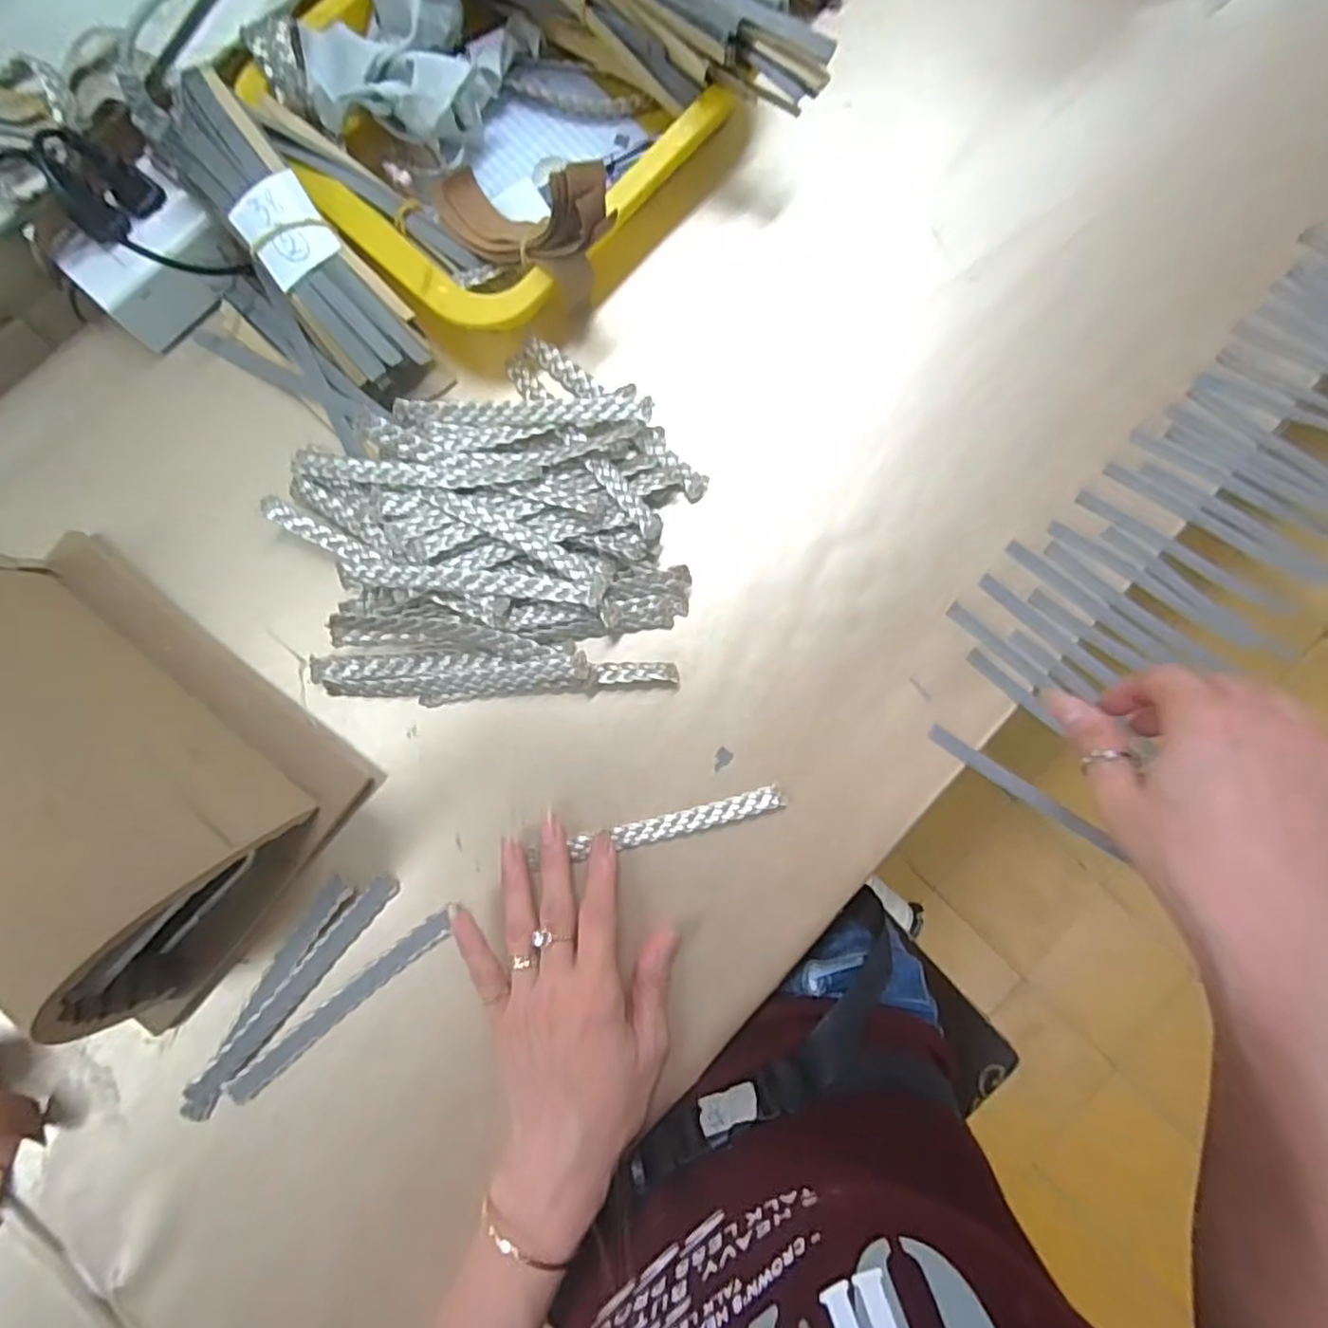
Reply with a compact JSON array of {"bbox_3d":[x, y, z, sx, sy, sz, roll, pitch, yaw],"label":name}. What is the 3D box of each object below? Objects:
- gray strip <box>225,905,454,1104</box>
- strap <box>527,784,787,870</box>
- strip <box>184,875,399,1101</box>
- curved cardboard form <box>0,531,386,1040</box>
[{"bbox_3d":[-0.164,0.173,0.339,0.132,0.006,0.015,-40,88,-5],"label":"gray strip"},{"bbox_3d":[-0.003,0.087,0.351,0.136,0.007,0.012,-14,86,-2],"label":"strap"},{"bbox_3d":[-0.186,0.165,0.339,0.016,0.004,0.135,43,81,-14],"label":"strip"},{"bbox_3d":[-0.264,0.045,0.288,0.198,0.115,0.135,39,85,1],"label":"curved cardboard form"}]

